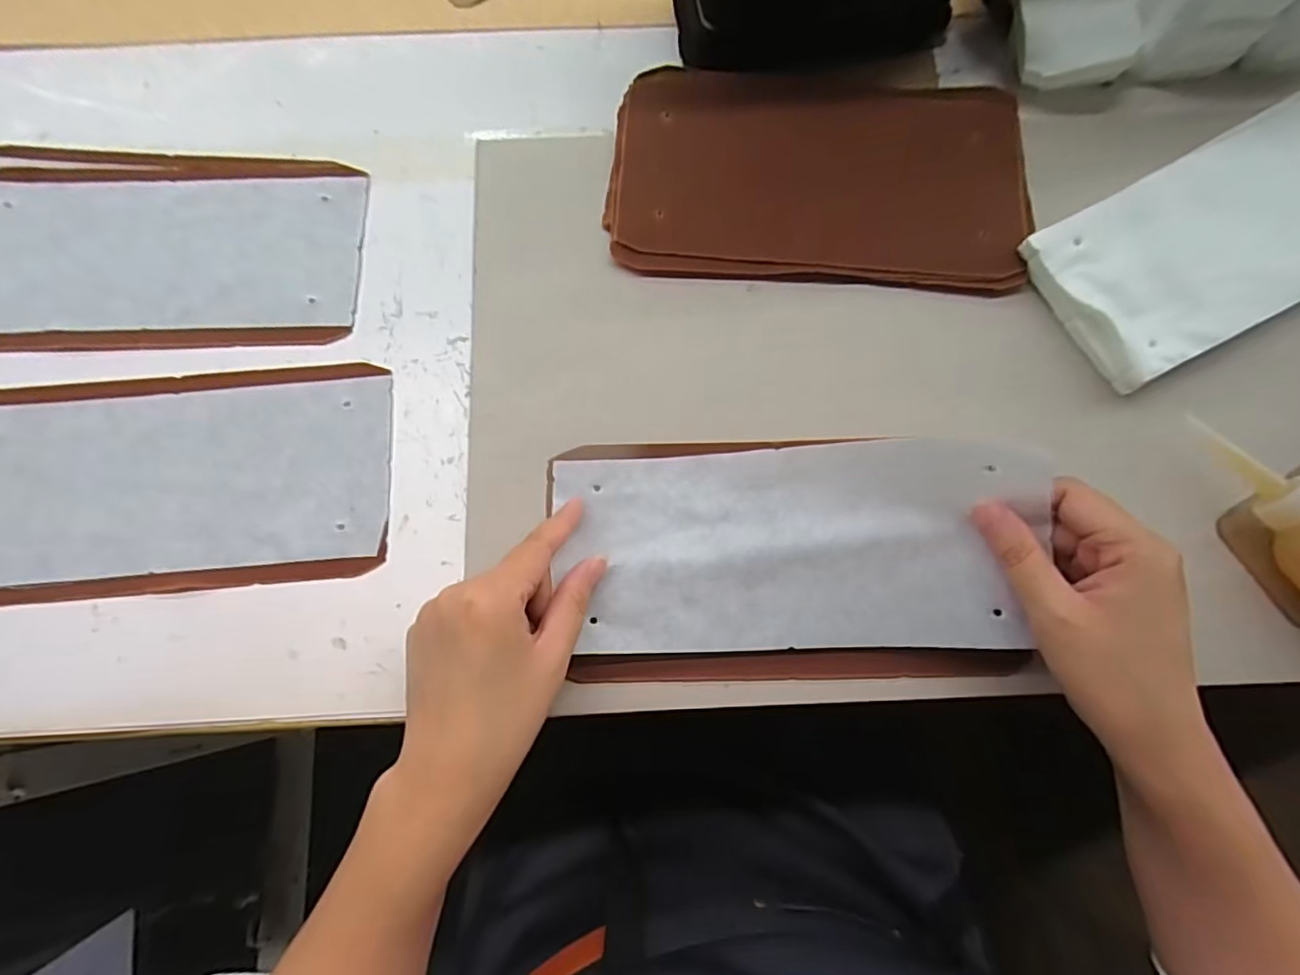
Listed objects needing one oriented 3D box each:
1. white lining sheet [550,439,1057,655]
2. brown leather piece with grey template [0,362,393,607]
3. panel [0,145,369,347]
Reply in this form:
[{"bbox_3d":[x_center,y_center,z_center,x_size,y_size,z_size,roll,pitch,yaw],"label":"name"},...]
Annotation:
[{"bbox_3d":[0.067,0.031,0.319,0.234,0.039,0.110,-1,76,10],"label":"white lining sheet"},{"bbox_3d":[-0.274,-0.005,0.349,0.246,0.009,0.128,-4,76,-1],"label":"brown leather piece with grey template"},{"bbox_3d":[-0.312,-0.155,0.386,0.255,0.005,0.135,-1,76,-1],"label":"panel"}]

